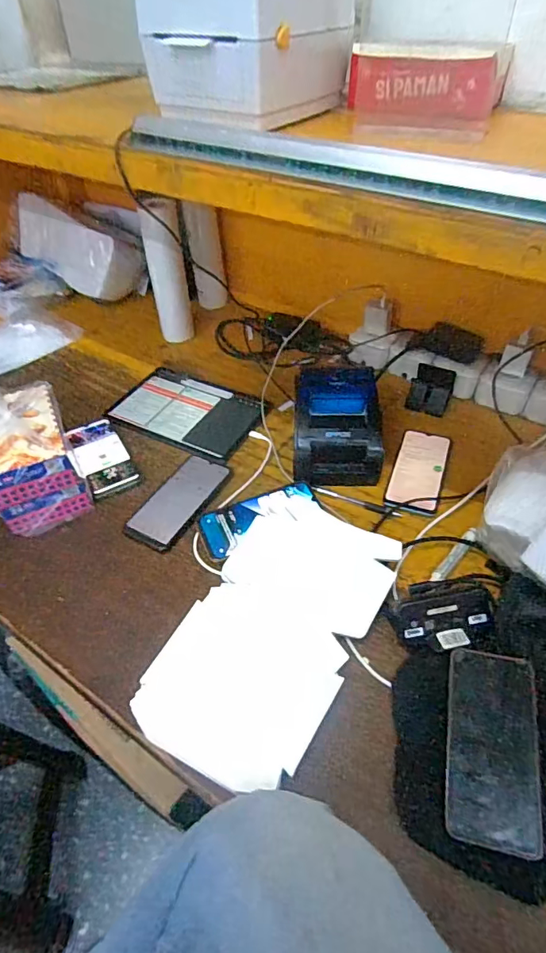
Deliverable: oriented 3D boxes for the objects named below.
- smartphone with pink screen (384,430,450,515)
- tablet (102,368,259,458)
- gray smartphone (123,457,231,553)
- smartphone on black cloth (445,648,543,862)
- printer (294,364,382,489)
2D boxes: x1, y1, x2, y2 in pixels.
[{"bbox_3d":[0.216,-0.009,0.732,0.073,0.014,0.162,14,48,15],"label":"smartphone with pink screen"},{"bbox_3d":[-0.143,-0.116,0.848,0.248,0.006,0.168,20,50,20],"label":"tablet"},{"bbox_3d":[-0.132,0.031,0.709,0.079,0.006,0.161,20,50,20],"label":"gray smartphone"},{"bbox_3d":[0.202,0.245,0.456,0.078,0.007,0.160,6,58,15],"label":"smartphone on black cloth"},{"bbox_3d":[0.094,-0.086,0.733,0.126,0.096,0.166,0,46,3],"label":"printer"}]

